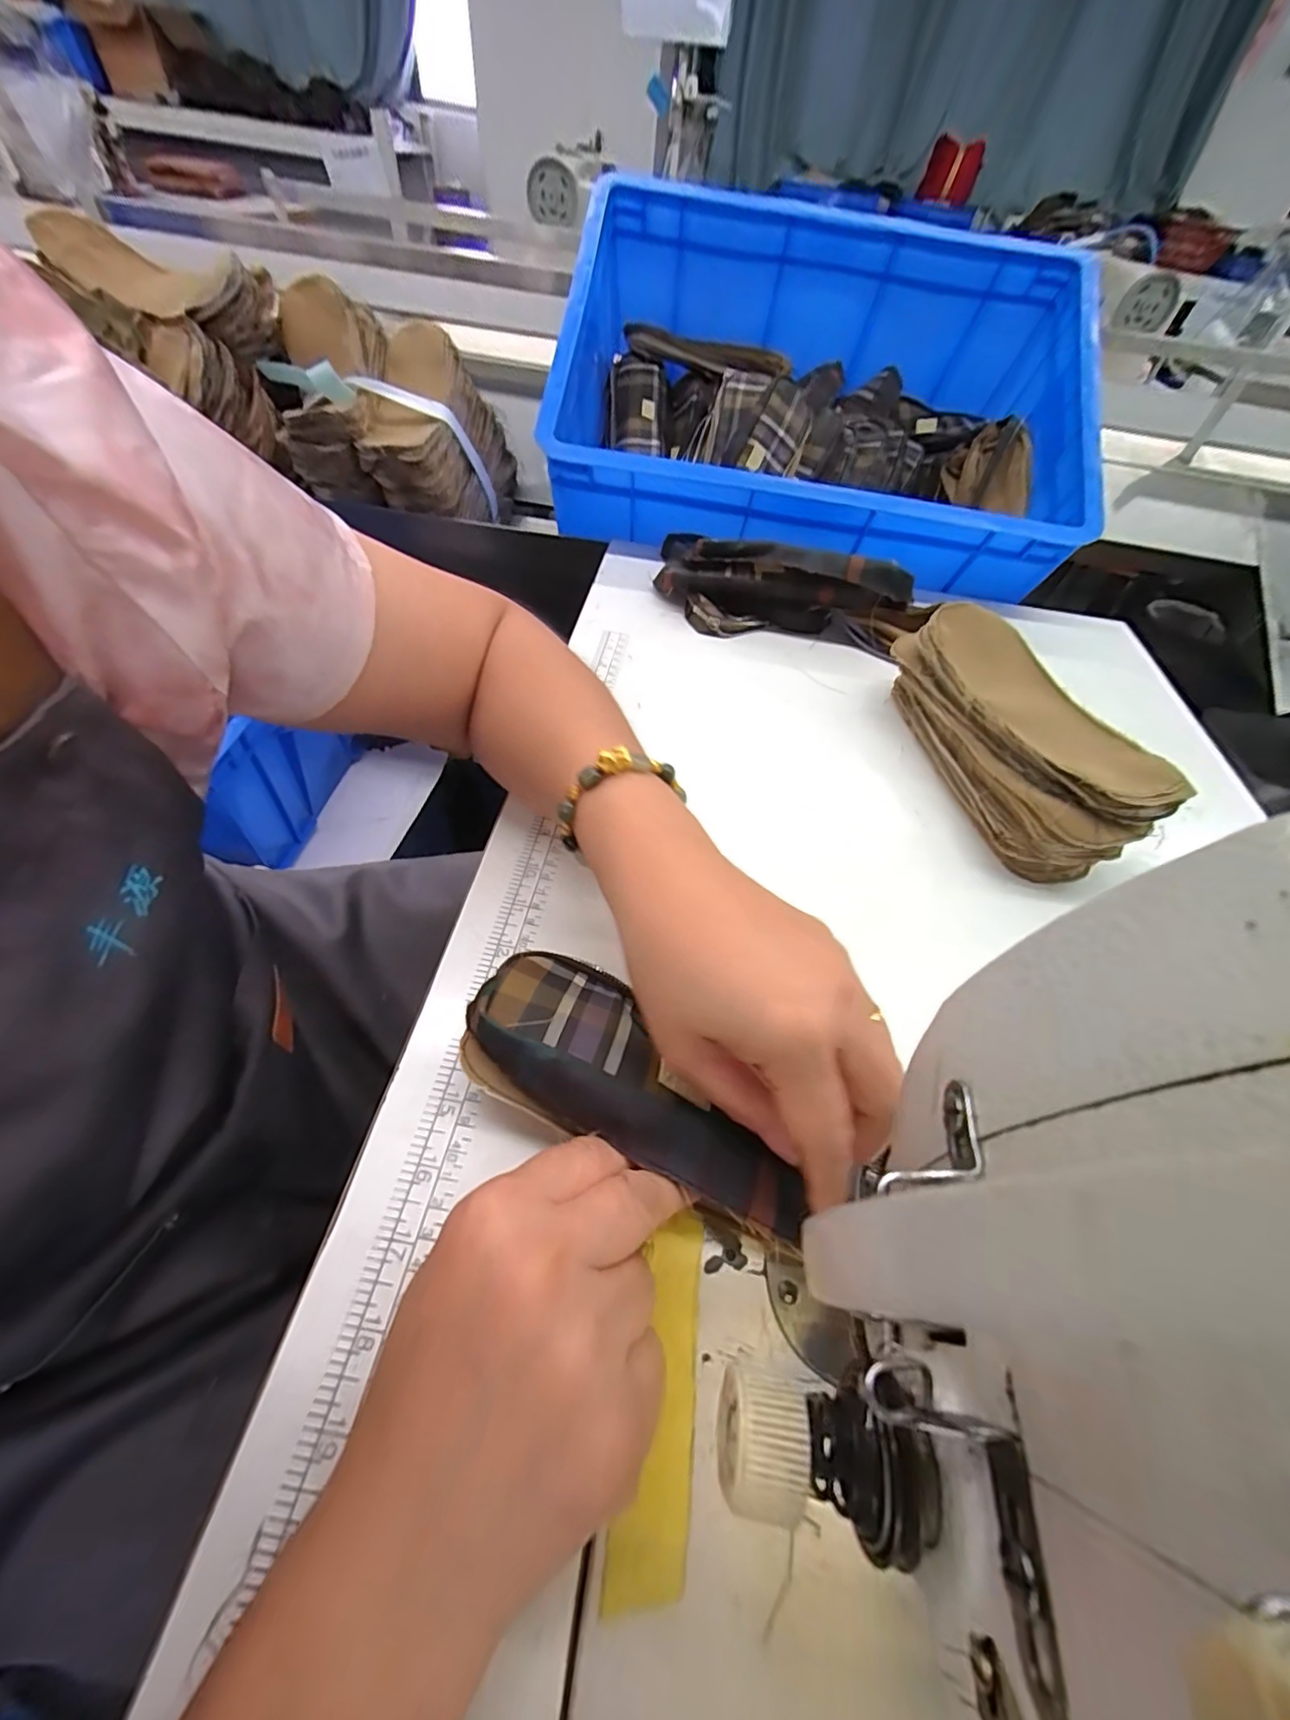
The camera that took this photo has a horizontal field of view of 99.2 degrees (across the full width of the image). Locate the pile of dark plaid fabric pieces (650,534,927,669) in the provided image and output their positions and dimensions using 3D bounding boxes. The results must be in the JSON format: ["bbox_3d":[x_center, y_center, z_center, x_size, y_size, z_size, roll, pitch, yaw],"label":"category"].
[{"bbox_3d":[0.115,-0.227,0.474,0.244,0.064,0.069,18,53,7],"label":"pile of dark plaid fabric pieces"}]

